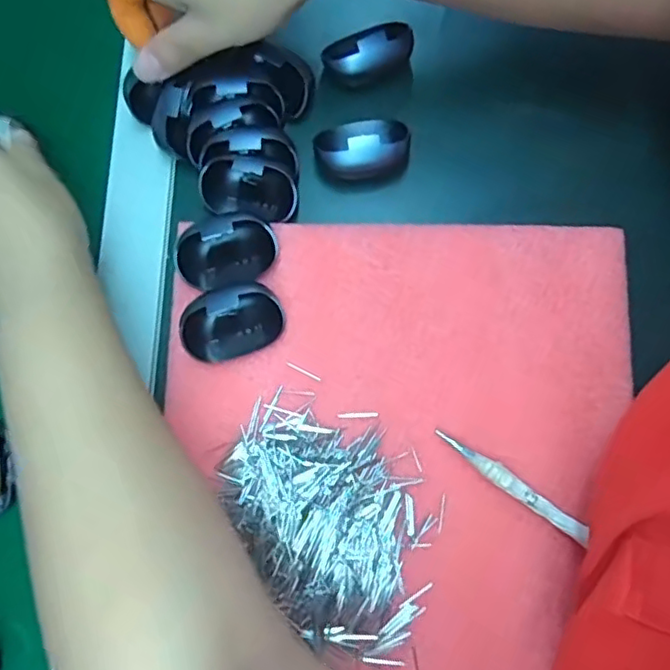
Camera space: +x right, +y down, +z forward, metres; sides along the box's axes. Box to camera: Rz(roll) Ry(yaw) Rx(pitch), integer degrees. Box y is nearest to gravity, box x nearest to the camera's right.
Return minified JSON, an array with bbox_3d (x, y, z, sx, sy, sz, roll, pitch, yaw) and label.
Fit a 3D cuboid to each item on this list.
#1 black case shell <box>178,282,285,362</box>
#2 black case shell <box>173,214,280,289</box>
[{"bbox_3d":[-0.058,-0.007,0.345,0.057,0.026,0.033,-19,77,-1],"label":"black case shell"},{"bbox_3d":[-0.064,-0.050,0.353,0.059,0.026,0.035,-14,77,0],"label":"black case shell"}]

